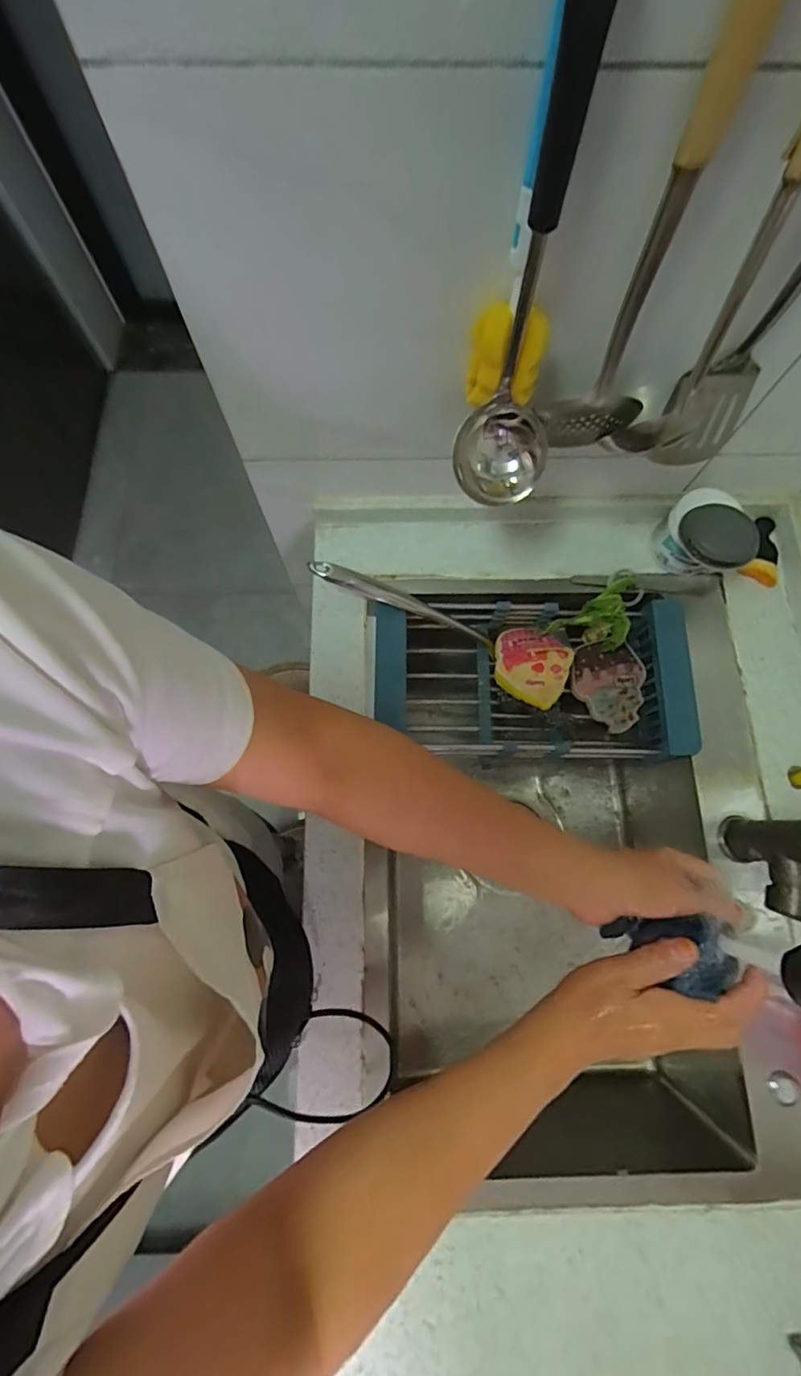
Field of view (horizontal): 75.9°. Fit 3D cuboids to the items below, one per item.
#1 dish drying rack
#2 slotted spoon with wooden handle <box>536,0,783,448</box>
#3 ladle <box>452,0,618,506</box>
[{"bbox_3d":[0.167,-0.009,0.659,0.404,0.087,0.197,2,75,-1],"label":"dish drying rack"},{"bbox_3d":[0.171,-0.277,0.341,0.071,0.332,0.052,34,77,8],"label":"slotted spoon with wooden handle"},{"bbox_3d":[0.096,-0.256,0.339,0.078,0.306,0.091,15,75,3],"label":"ladle"}]

